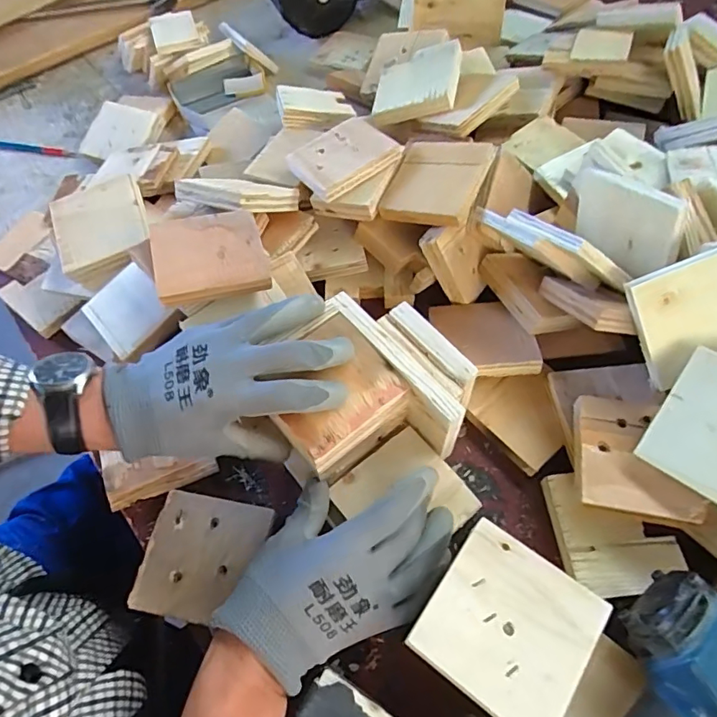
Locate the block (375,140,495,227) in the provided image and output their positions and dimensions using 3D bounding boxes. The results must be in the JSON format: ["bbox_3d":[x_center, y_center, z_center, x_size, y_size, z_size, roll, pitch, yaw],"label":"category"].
[{"bbox_3d":[0.074,-0.169,0.469,0.089,0.017,0.090,13,69,29],"label":"block"}]

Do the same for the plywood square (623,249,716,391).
[{"bbox_3d":[0.254,-0.031,0.359,0.090,0.089,0.009,-22,15,12],"label":"plywood square"}]

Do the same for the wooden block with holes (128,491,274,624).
[{"bbox_3d":[-0.122,0.153,0.379,0.086,0.008,0.087,9,62,7],"label":"wooden block with holes"}]

